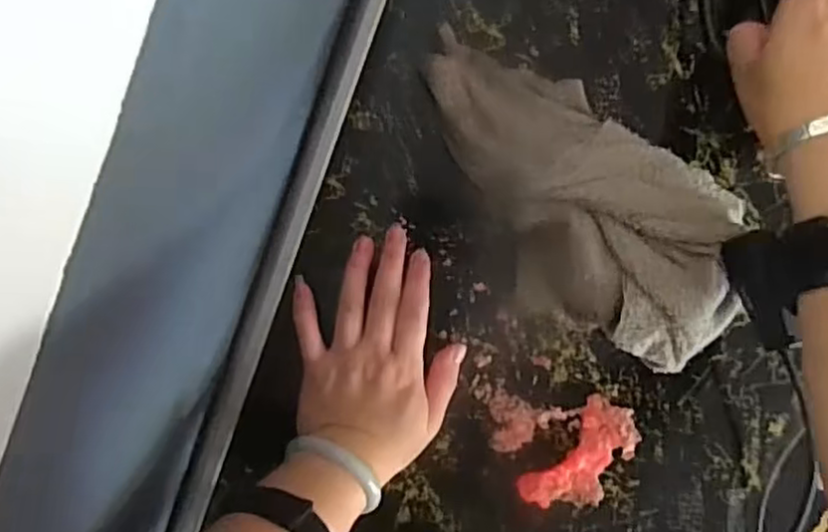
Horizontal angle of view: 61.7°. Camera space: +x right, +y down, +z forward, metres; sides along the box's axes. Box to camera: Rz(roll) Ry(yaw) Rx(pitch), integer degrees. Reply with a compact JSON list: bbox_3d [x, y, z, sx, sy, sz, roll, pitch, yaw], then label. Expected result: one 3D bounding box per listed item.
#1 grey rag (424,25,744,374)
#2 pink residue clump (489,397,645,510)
[{"bbox_3d":[0.101,-0.039,0.435,0.242,0.064,0.123,37,93,-3],"label":"grey rag"},{"bbox_3d":[0.103,0.127,0.473,0.098,0.014,0.073,2,94,-1],"label":"pink residue clump"}]

